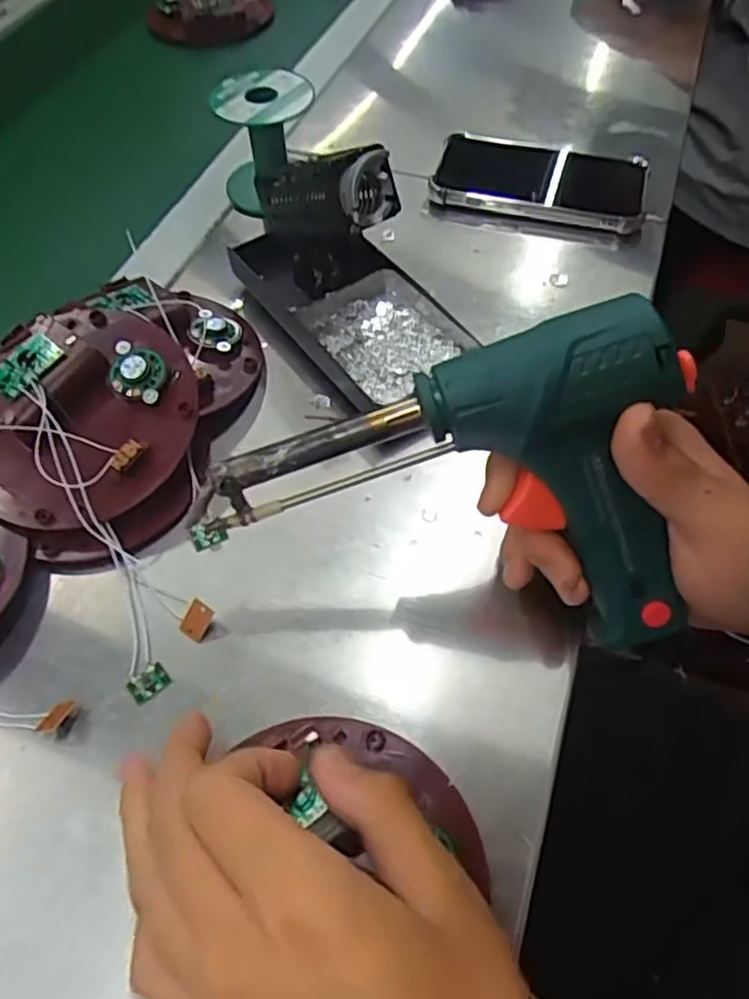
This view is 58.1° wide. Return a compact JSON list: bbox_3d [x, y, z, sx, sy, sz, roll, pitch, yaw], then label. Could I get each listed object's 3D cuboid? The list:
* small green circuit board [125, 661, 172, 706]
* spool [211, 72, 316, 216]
[{"bbox_3d":[-0.099,0.080,0.296,0.017,0.005,0.013,-36,62,-20],"label":"small green circuit board"},{"bbox_3d":[-0.076,-0.252,0.475,0.069,0.070,0.066,17,59,13],"label":"spool"}]

